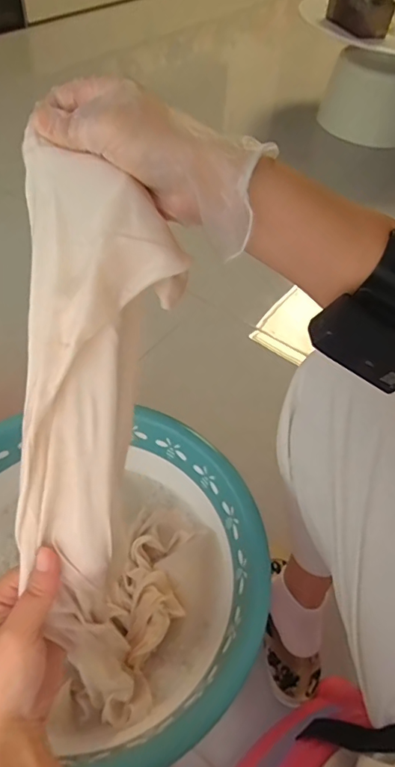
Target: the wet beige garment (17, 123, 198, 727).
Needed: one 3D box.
[{"bbox_3d":[-0.069,0.070,0.393,0.125,0.463,0.184,-9,37,-12],"label":"wet beige garment"}]

